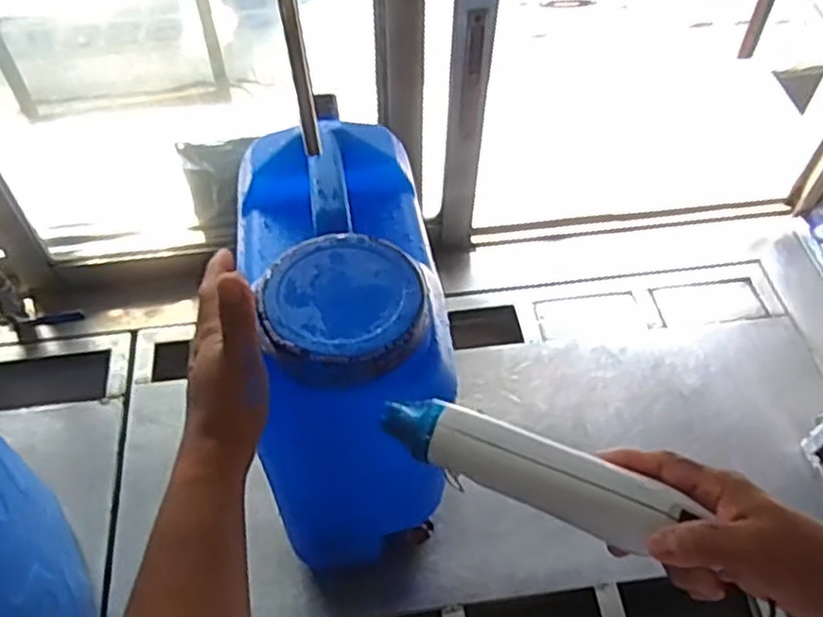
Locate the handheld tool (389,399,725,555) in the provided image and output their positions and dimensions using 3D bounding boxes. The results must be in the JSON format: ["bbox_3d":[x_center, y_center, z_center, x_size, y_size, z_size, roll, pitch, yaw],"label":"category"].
[{"bbox_3d":[0.070,0.100,0.463,0.184,0.031,0.040,19,56,15],"label":"handheld tool"}]

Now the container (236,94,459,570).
[{"bbox_3d":[-0.067,0.046,0.723,0.170,0.388,0.269,-8,53,-5],"label":"container"}]

